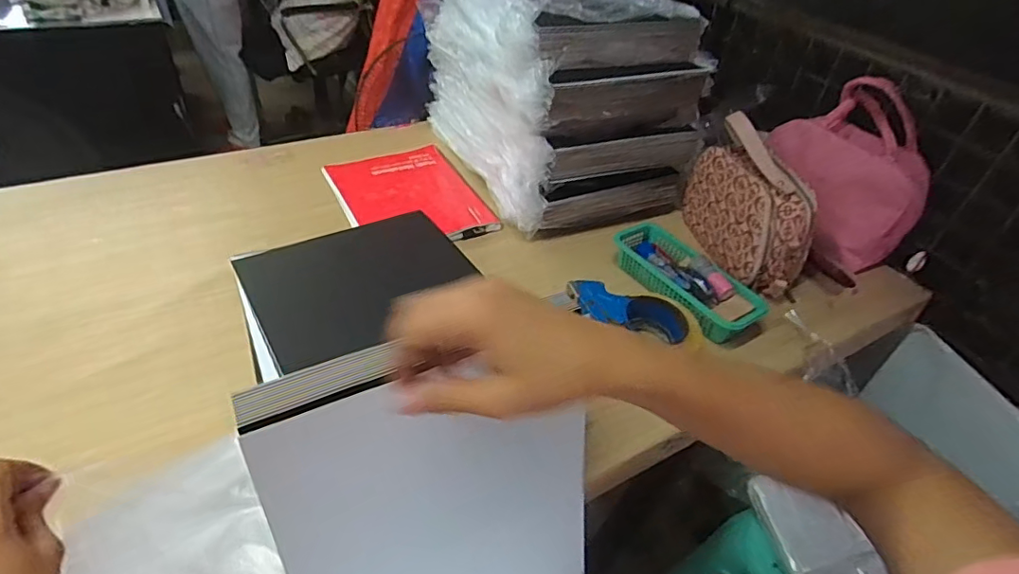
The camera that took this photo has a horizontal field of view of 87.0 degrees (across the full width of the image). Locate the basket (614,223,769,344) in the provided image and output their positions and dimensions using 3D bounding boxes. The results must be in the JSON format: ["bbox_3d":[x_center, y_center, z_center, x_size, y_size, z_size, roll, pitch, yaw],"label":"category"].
[{"bbox_3d":[0.246,-0.015,0.753,0.095,0.051,0.228,-23,50,-28],"label":"basket"}]

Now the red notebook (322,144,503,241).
[{"bbox_3d":[-0.173,-0.162,0.910,0.222,0.011,0.295,-16,47,-23],"label":"red notebook"}]

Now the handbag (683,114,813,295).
[{"bbox_3d":[0.354,-0.124,0.790,0.079,0.179,0.226,-6,44,-13],"label":"handbag"}]

